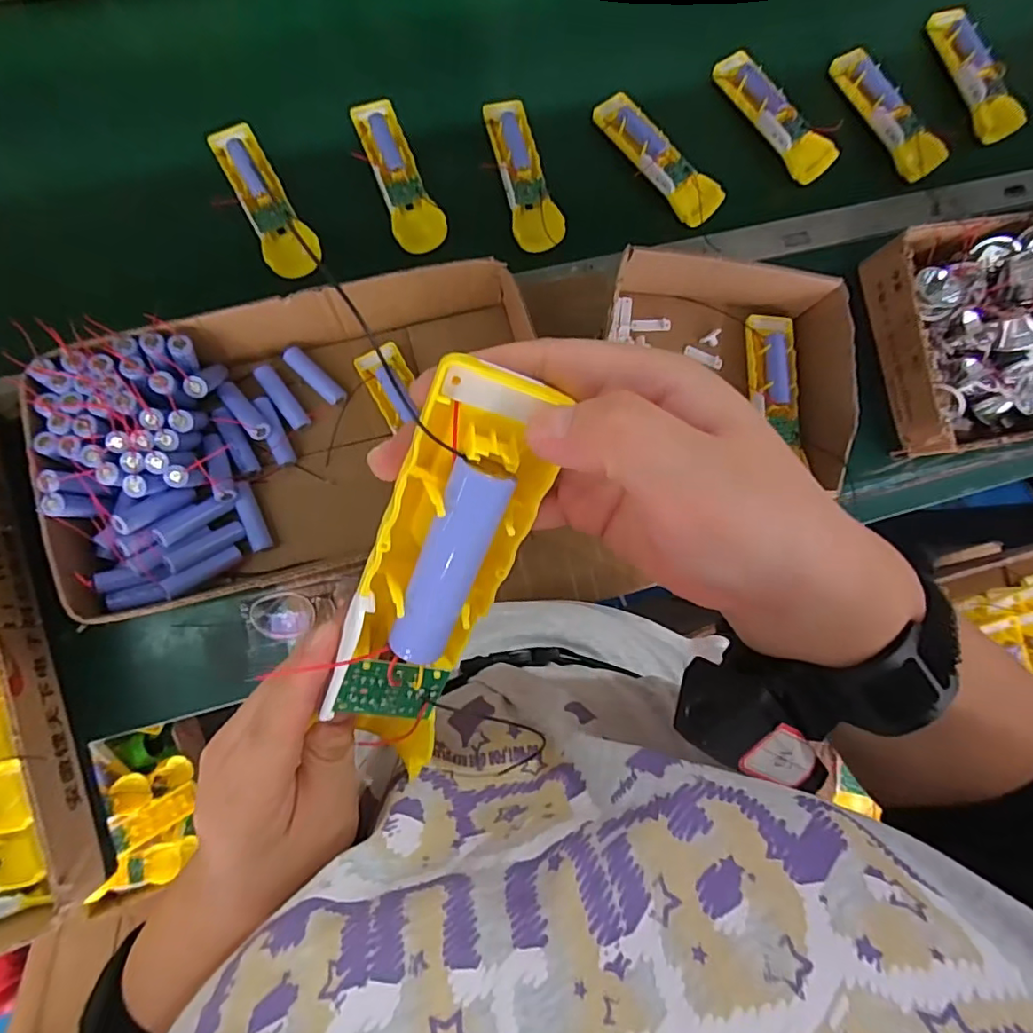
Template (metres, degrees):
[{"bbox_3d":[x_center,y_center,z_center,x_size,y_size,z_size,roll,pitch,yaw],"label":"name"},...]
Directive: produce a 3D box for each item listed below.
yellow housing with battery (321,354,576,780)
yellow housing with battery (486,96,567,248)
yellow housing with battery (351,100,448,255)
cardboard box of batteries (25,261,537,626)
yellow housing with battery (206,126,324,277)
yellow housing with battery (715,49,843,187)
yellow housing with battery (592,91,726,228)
[{"bbox_3d":[-0.026,0.023,0.175,0.041,0.020,0.139,20,112,-3],"label":"yellow housing with battery"},{"bbox_3d":[0.008,-0.354,0.575,0.048,0.017,0.170,-13,84,-7],"label":"yellow housing with battery"},{"bbox_3d":[-0.117,-0.347,0.567,0.051,0.027,0.159,-18,85,-8],"label":"yellow housing with battery"},{"bbox_3d":[-0.182,-0.068,0.506,0.405,0.083,0.238,-11,84,-7],"label":"cardboard box of batteries"},{"bbox_3d":[-0.248,-0.312,0.554,0.049,0.036,0.153,-28,86,-9],"label":"yellow housing with battery"},{"bbox_3d":[0.282,-0.444,0.618,0.052,0.023,0.168,-40,88,-9],"label":"yellow housing with battery"},{"bbox_3d":[0.148,-0.383,0.595,0.054,0.020,0.169,-42,89,-9],"label":"yellow housing with battery"}]

